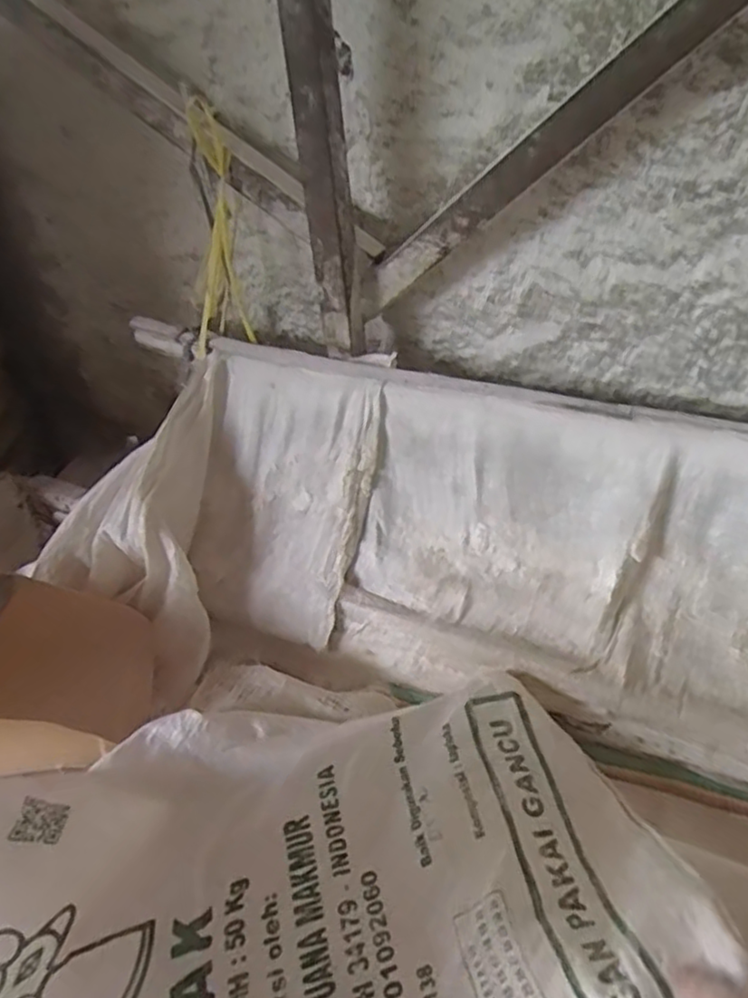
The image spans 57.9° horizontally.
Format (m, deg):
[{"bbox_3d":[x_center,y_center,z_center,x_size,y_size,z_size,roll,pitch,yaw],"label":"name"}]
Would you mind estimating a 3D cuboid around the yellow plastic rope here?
[{"bbox_3d":[-0.258,-0.405,1.044,0.110,0.345,0.059,-15,34,-11],"label":"yellow plastic rope"}]

